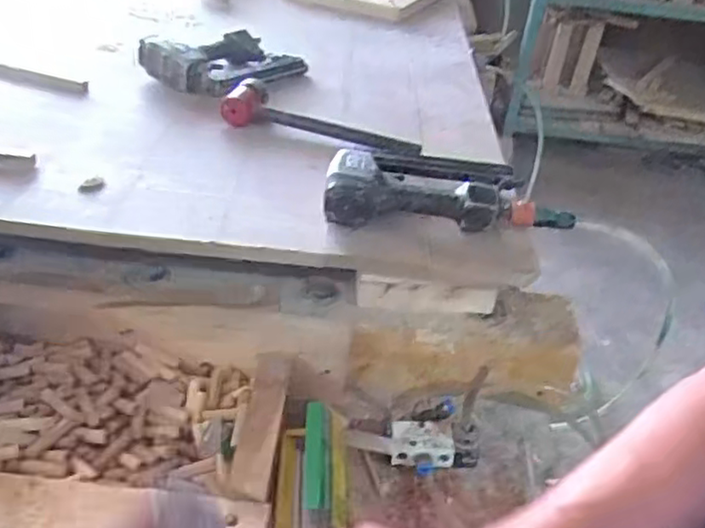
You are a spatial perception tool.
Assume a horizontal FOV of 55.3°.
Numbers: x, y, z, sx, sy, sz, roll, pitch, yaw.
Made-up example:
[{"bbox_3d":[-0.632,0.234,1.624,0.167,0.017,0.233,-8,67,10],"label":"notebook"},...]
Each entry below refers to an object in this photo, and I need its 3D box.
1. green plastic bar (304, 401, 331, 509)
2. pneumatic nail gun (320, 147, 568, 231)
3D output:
[{"bbox_3d":[-0.036,0.192,0.677,0.024,0.023,0.111,1,50,-6],"label":"green plastic bar"},{"bbox_3d":[0.109,-0.098,0.822,0.287,0.064,0.152,3,34,-5],"label":"pneumatic nail gun"}]

